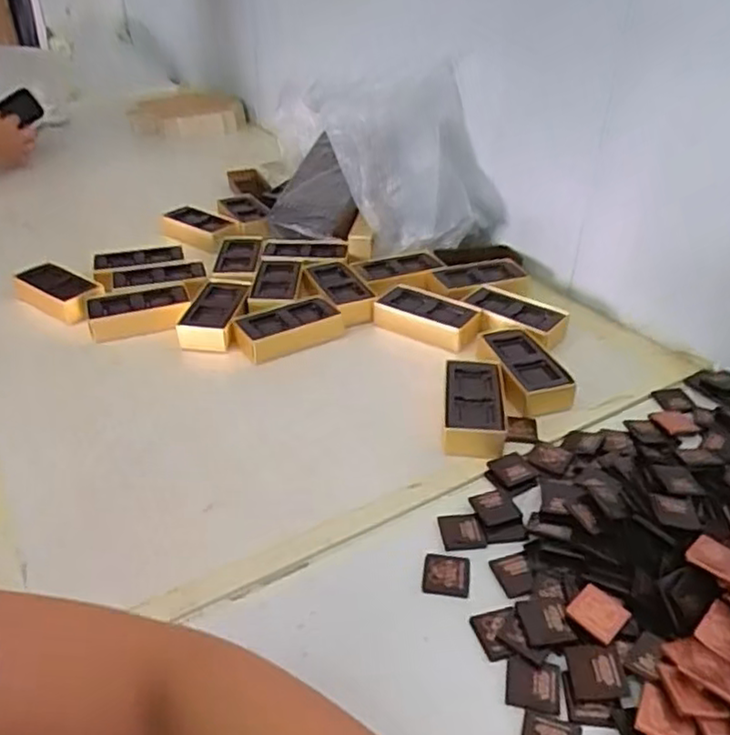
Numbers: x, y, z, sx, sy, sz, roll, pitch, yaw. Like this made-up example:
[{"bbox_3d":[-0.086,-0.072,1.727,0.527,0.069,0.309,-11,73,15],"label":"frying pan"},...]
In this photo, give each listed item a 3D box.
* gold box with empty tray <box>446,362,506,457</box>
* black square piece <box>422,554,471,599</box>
[{"bbox_3d":[0.105,0.035,0.648,0.056,0.025,0.112,4,35,5],"label":"gold box with empty tray"},{"bbox_3d":[0.061,0.152,0.504,0.034,0.004,0.034,5,35,6],"label":"black square piece"}]

